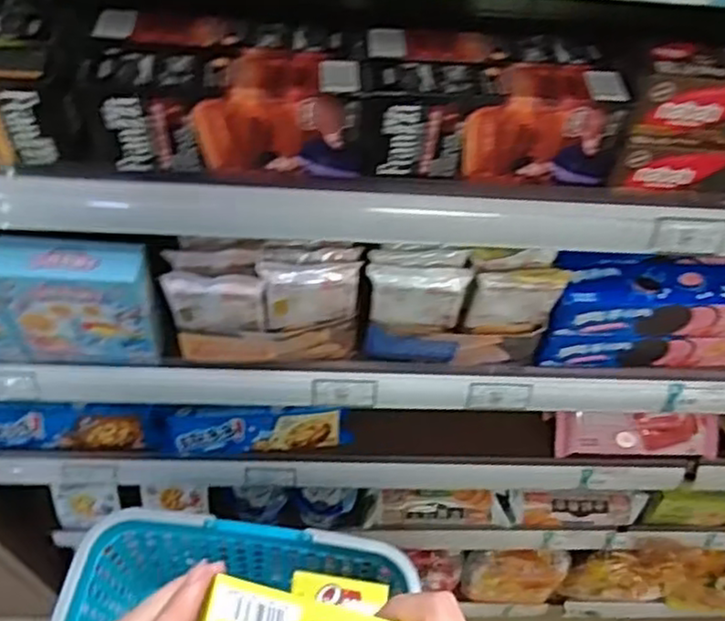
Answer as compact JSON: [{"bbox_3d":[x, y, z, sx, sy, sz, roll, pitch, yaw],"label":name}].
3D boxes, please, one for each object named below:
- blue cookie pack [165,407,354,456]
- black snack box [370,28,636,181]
[{"bbox_3d":[-0.126,0.138,0.865,0.218,0.074,0.034,-3,30,-9],"label":"blue cookie pack"},{"bbox_3d":[0.098,-0.159,0.560,0.205,0.080,0.077,1,55,-5],"label":"black snack box"}]

